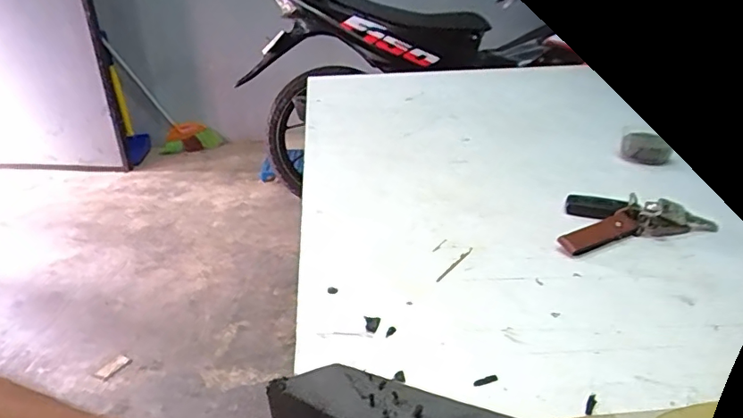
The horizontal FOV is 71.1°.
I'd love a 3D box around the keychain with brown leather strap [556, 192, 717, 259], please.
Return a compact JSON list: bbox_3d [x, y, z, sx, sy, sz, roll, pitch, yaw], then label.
[{"bbox_3d":[0.219,0.005,0.460,0.138,0.018,0.075,-10,27,-9],"label":"keychain with brown leather strap"}]

